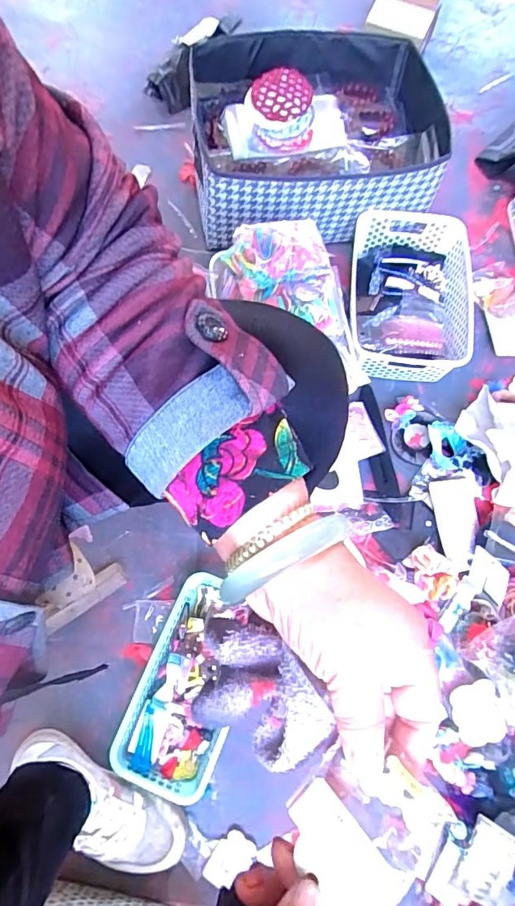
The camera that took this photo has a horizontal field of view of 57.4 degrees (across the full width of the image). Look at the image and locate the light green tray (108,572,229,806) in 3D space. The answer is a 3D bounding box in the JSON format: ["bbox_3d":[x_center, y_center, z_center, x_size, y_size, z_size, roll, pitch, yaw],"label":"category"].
[{"bbox_3d":[-0.088,0.316,0.653,0.132,0.041,0.264,23,73,6],"label":"light green tray"}]

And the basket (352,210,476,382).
[{"bbox_3d":[0.262,-0.271,0.818,0.204,0.078,0.292,5,72,0],"label":"basket"}]

